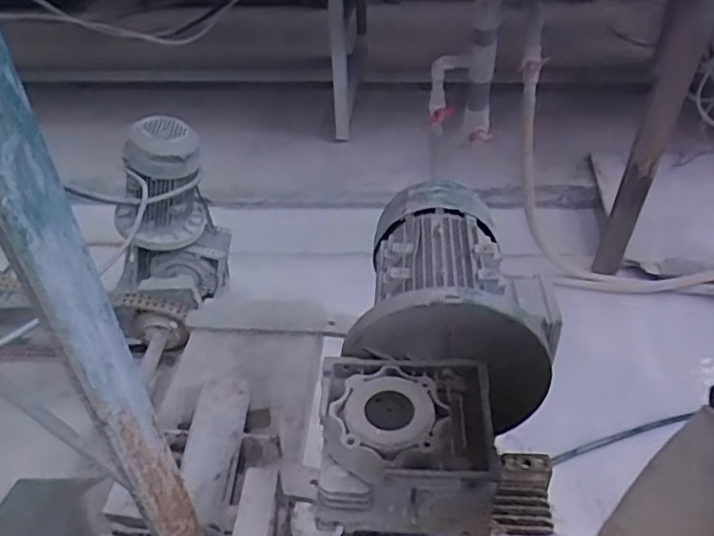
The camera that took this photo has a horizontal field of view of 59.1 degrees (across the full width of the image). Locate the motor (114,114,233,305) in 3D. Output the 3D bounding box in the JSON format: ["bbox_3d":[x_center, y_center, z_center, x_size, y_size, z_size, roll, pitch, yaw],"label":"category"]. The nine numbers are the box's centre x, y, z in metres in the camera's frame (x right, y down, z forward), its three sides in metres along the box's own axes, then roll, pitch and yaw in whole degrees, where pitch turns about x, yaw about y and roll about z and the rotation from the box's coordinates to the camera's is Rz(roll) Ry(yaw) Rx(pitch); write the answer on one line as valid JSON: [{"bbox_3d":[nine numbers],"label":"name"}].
[{"bbox_3d":[-0.412,-0.109,1.390,0.213,0.420,0.217,26,48,29],"label":"motor"}]

